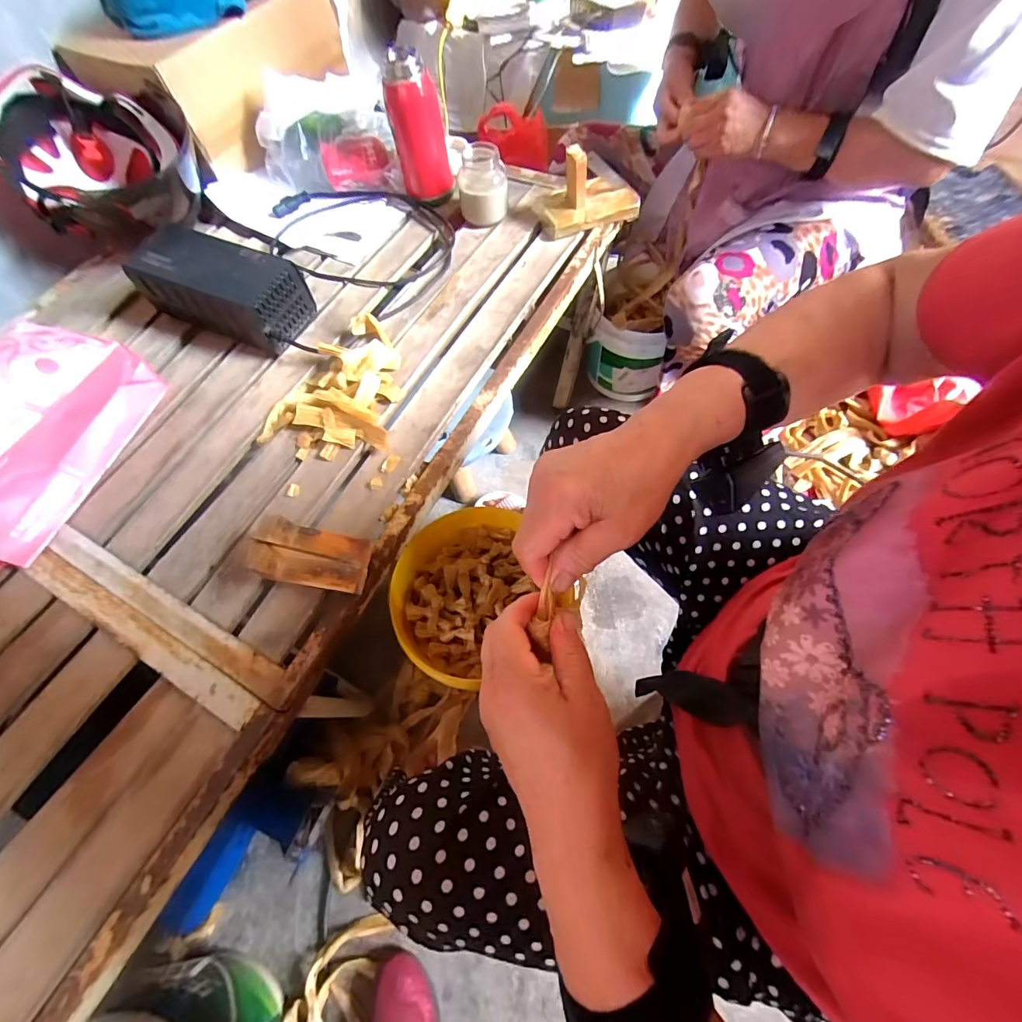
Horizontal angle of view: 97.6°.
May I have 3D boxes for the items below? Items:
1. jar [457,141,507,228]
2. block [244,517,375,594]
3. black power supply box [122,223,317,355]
[{"bbox_3d":[-0.045,-0.515,0.716,0.076,0.089,0.083,-2,62,3],"label":"jar"},{"bbox_3d":[-0.212,0.047,0.483,0.109,0.060,0.064,7,68,7],"label":"block"},{"bbox_3d":[-0.408,-0.316,0.637,0.215,0.097,0.103,20,70,12],"label":"black power supply box"}]

